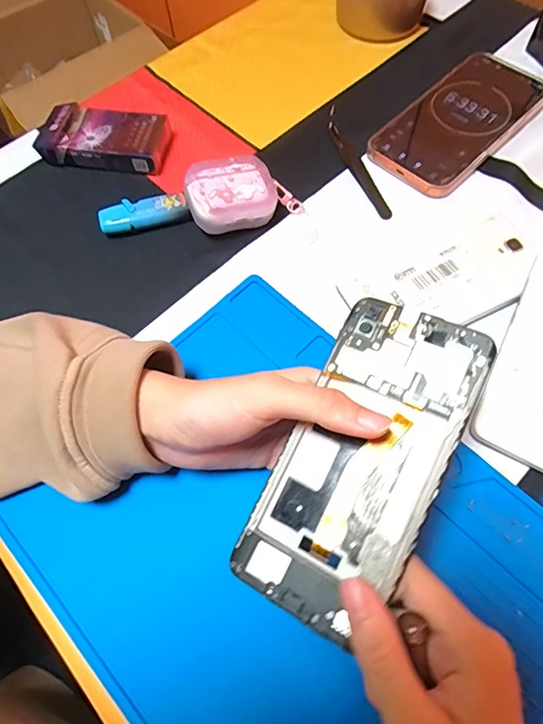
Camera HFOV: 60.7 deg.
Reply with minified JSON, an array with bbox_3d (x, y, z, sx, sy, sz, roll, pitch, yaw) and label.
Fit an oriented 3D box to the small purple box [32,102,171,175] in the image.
[{"bbox_3d":[-0.142,-0.188,0.390,0.105,0.024,0.049,6,66,5],"label":"small purple box"}]

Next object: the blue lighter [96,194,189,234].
[{"bbox_3d":[-0.099,-0.114,0.362,0.066,0.016,0.022,-12,65,-3],"label":"blue lighter"}]

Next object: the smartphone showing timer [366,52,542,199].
[{"bbox_3d":[0.161,-0.205,0.394,0.082,0.012,0.165,41,73,18],"label":"smartphone showing timer"}]

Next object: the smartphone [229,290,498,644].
[{"bbox_3d":[0.042,0.044,0.214,0.069,0.006,0.146,23,81,24],"label":"smartphone"}]

